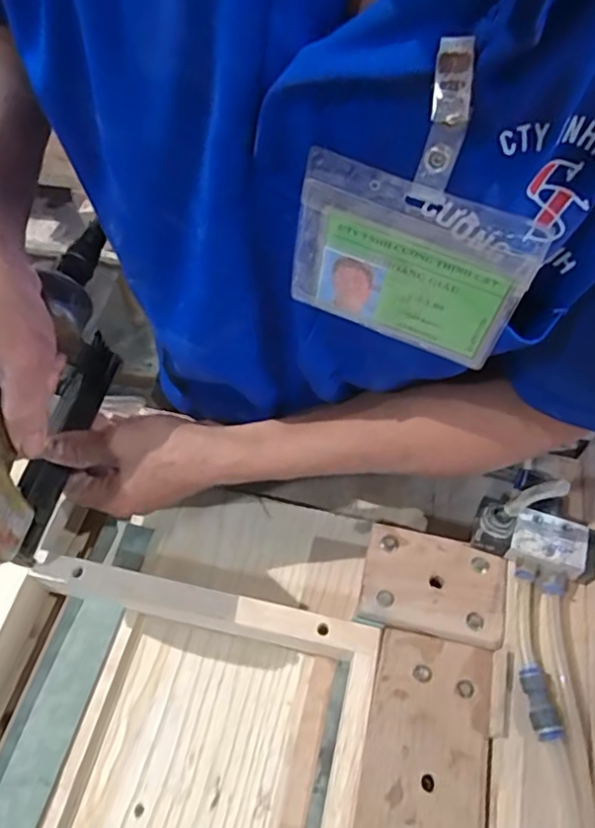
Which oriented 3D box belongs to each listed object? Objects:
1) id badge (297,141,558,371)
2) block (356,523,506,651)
[{"bbox_3d":[0.047,-0.065,0.259,0.100,0.081,0.007,24,57,8],"label":"id badge"},{"bbox_3d":[0.097,0.124,0.425,0.097,0.017,0.070,11,57,9],"label":"block"}]

